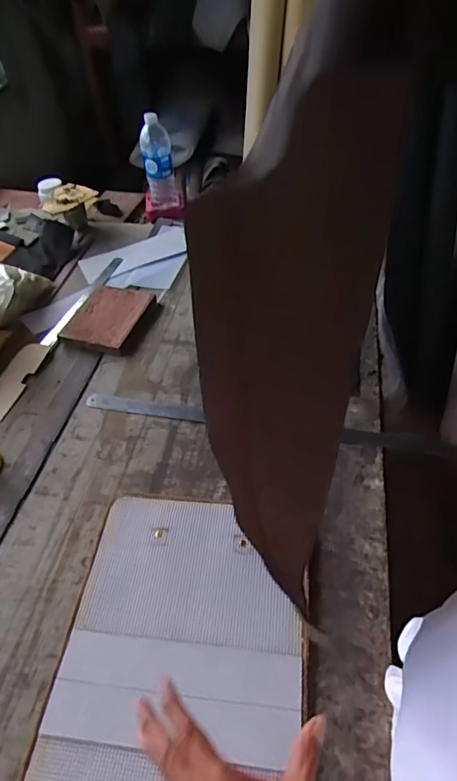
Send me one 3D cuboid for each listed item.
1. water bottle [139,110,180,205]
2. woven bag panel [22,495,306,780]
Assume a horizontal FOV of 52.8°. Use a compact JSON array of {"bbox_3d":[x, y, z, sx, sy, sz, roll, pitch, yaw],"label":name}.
[{"bbox_3d":[-0.188,-0.611,1.252,0.079,0.236,0.072,-10,47,-6],"label":"water bottle"},{"bbox_3d":[-0.060,0.329,0.498,0.263,0.025,0.450,4,47,9],"label":"woven bag panel"}]

